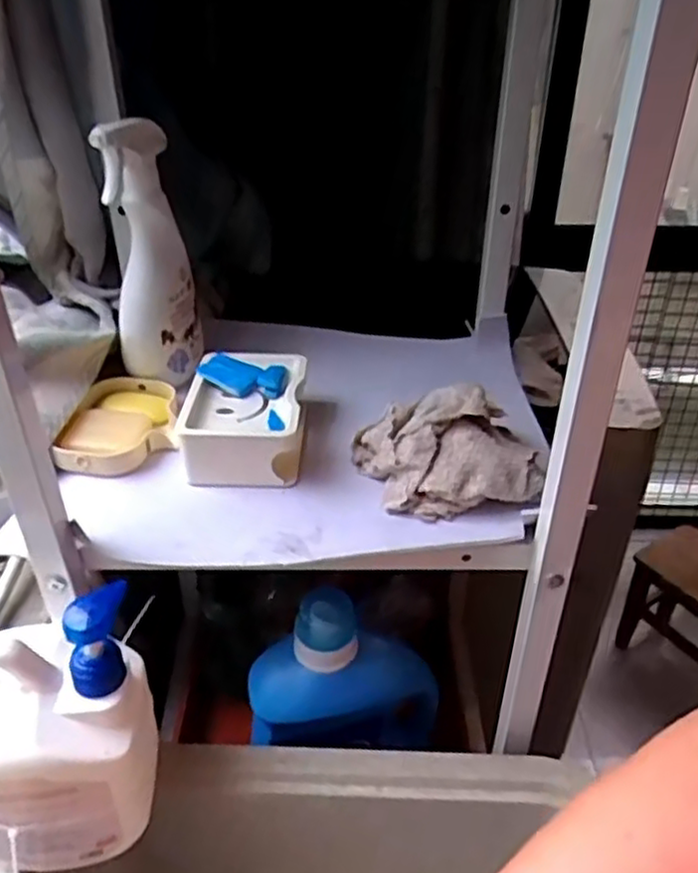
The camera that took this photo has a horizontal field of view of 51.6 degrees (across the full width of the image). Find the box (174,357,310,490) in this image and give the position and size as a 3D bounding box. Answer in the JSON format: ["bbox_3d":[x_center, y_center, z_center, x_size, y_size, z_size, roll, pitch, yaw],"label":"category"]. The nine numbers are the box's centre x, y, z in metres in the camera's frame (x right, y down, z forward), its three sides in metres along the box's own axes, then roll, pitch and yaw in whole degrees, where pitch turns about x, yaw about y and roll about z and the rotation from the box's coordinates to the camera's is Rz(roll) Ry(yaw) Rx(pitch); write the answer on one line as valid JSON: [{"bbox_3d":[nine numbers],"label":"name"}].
[{"bbox_3d":[-0.090,-0.022,0.644,0.100,0.056,0.142,-1,34,-2],"label":"box"}]

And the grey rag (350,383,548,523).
[{"bbox_3d":[0.080,0.005,0.595,0.139,0.069,0.113,-7,35,-10],"label":"grey rag"}]

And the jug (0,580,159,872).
[{"bbox_3d":[-0.213,0.209,0.524,0.129,0.191,0.125,7,35,10],"label":"jug"}]

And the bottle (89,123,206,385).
[{"bbox_3d":[-0.185,-0.170,0.678,0.078,0.231,0.081,-8,35,-12],"label":"bottle"}]

